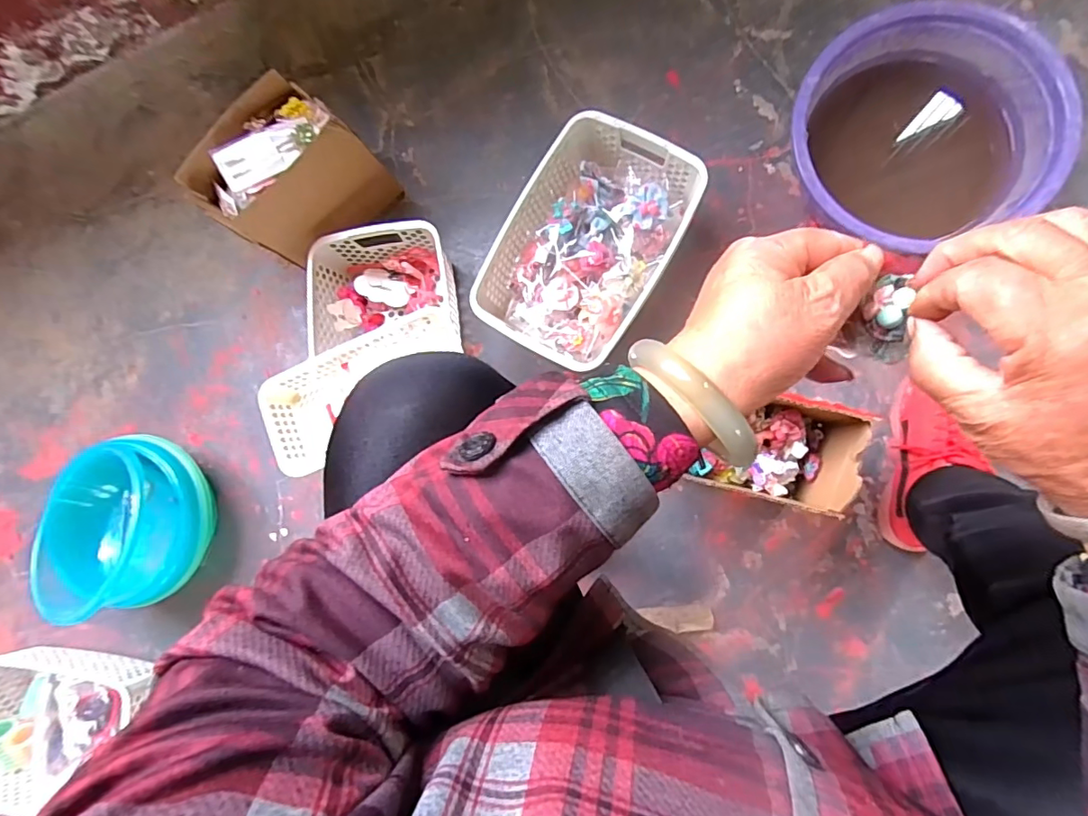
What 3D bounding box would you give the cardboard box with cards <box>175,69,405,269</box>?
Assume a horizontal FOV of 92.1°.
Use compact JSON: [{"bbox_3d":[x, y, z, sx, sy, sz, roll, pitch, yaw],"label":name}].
[{"bbox_3d":[-0.336,-0.304,0.727,0.139,0.182,0.197,43,93,9],"label":"cardboard box with cards"}]

